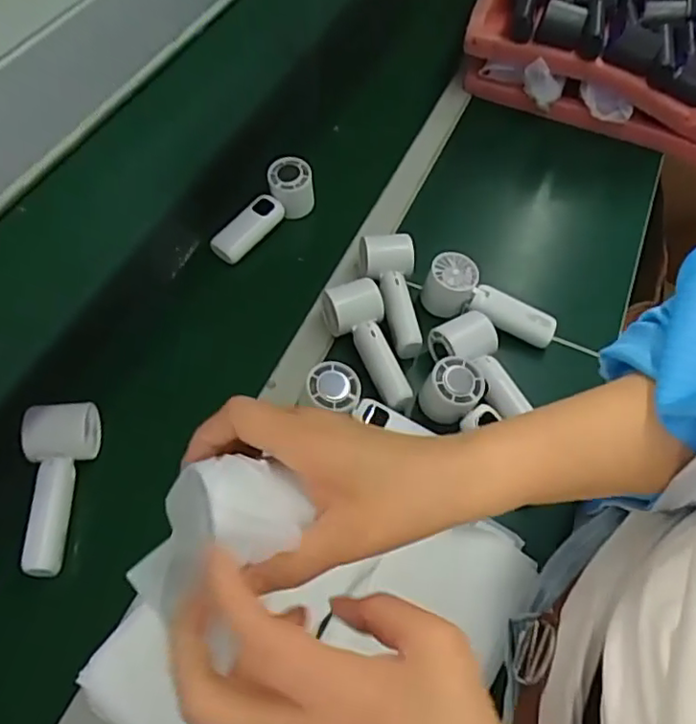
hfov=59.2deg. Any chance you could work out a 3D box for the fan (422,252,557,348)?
[{"bbox_3d":[0.161,-0.069,0.691,0.153,0.061,0.041,21,58,8],"label":"fan"}]

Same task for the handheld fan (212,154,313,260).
[{"bbox_3d":[-0.103,-0.180,0.751,0.044,0.060,0.151,38,78,18],"label":"handheld fan"}]

